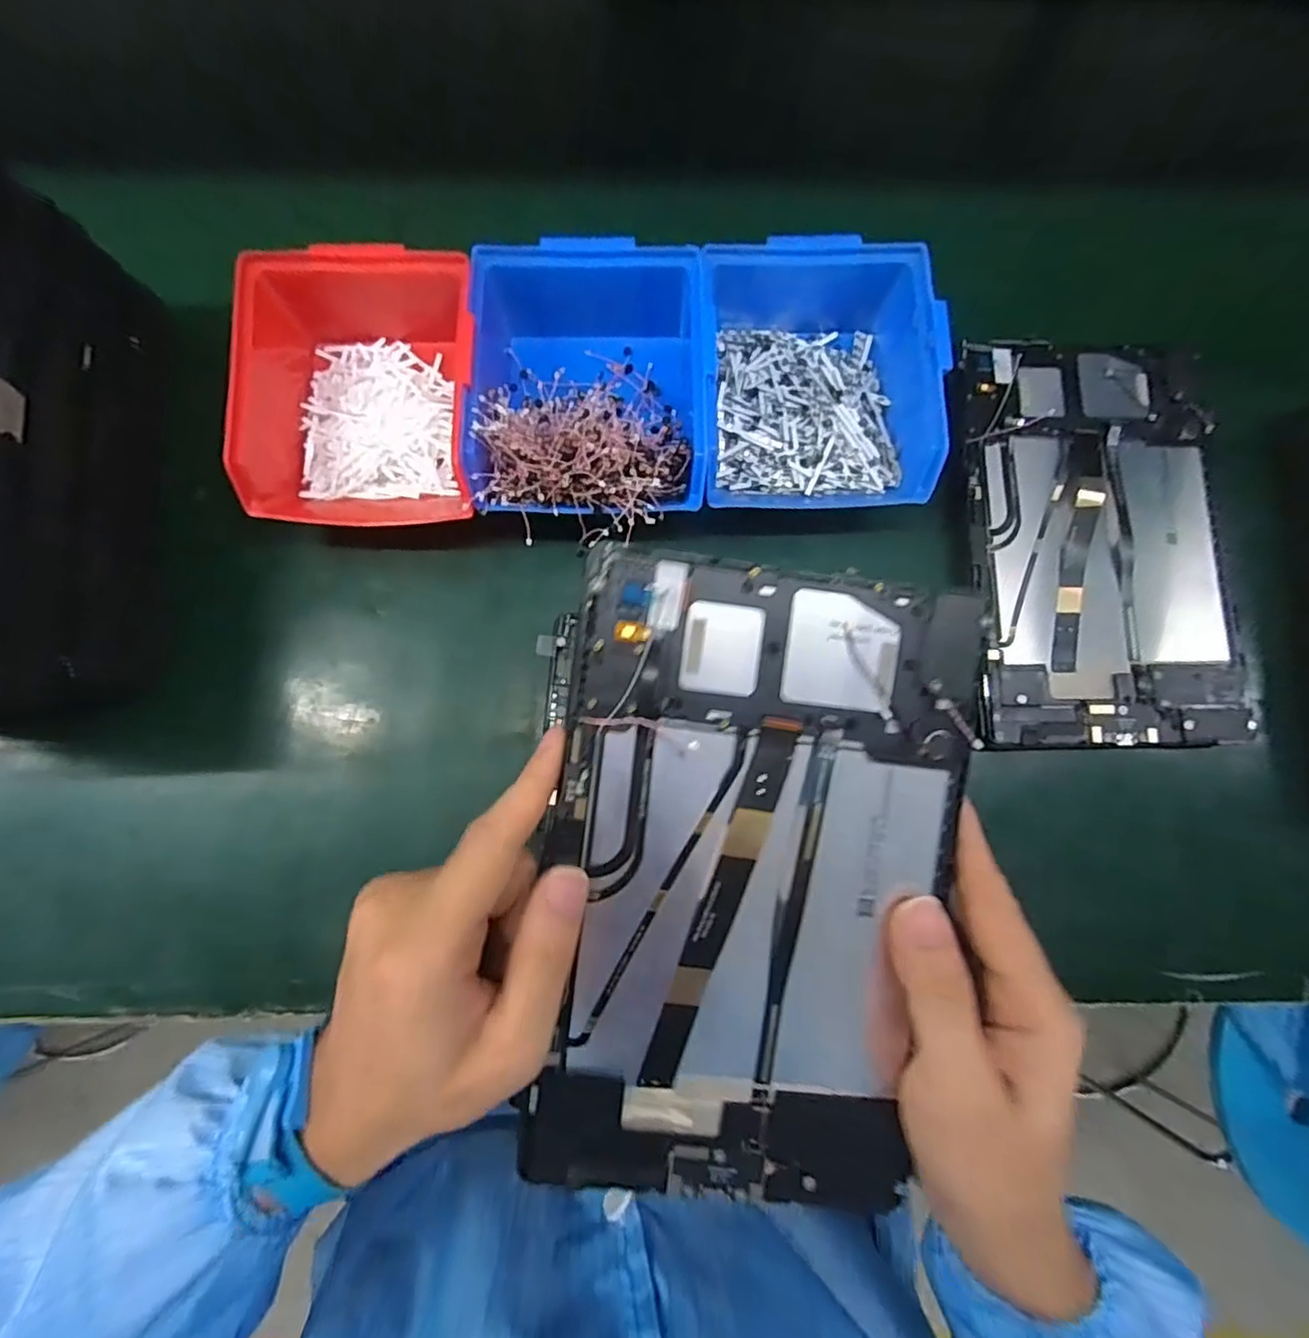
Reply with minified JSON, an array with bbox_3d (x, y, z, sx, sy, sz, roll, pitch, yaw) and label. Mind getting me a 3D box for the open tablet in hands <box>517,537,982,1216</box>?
[{"bbox_3d":[0.035,0.081,0.233,0.147,0.008,0.234,8,92,-3],"label":"open tablet in hands"}]

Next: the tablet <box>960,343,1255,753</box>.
[{"bbox_3d":[0.259,-0.078,0.359,0.151,0.011,0.240,1,79,-1],"label":"tablet"}]

